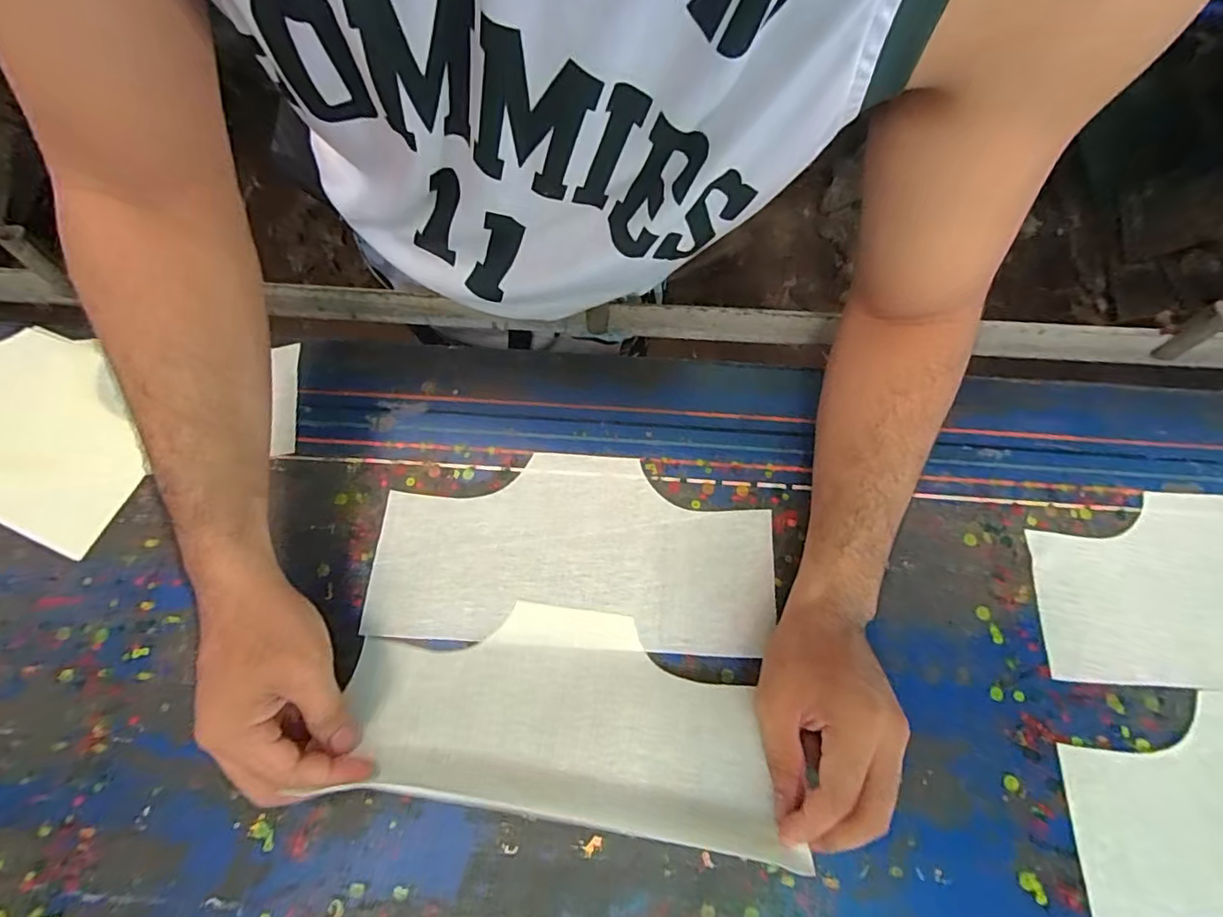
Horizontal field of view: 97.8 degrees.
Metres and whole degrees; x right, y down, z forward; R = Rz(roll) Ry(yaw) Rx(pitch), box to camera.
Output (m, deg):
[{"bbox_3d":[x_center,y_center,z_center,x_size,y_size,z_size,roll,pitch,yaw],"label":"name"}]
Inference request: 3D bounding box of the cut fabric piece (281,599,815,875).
[{"bbox_3d":[-0.036,0.167,0.365,0.284,0.048,0.122,10,71,8],"label":"cut fabric piece"}]

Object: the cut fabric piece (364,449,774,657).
[{"bbox_3d":[-0.029,0.069,0.423,0.305,0.007,0.147,3,71,-1],"label":"cut fabric piece"}]

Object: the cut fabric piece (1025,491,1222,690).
[{"bbox_3d":[0.497,0.103,0.418,0.314,0.011,0.147,4,71,-1],"label":"cut fabric piece"}]

